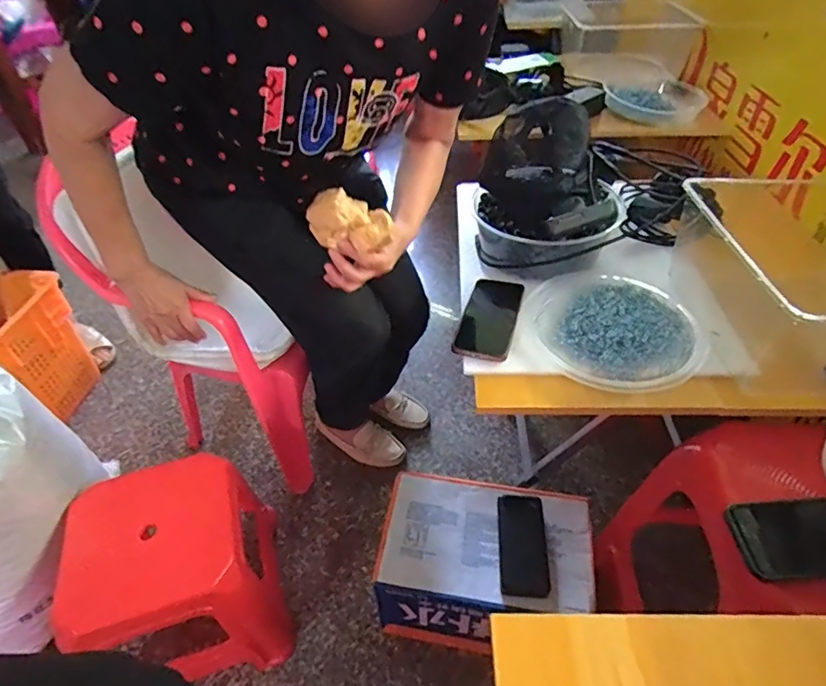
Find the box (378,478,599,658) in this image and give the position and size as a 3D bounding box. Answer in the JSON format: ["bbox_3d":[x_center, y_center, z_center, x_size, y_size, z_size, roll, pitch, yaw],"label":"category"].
[{"bbox_3d":[0.121,0.385,0.888,0.328,0.206,0.211,5,44,8],"label":"box"}]

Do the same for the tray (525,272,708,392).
[{"bbox_3d":[0.279,-0.033,0.698,0.209,0.024,0.224,-2,44,2],"label":"tray"}]

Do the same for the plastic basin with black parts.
[{"bbox_3d":[0.204,-0.227,0.782,0.201,0.192,0.213,-2,44,2],"label":"plastic basin with black parts"}]

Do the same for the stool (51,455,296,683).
[{"bbox_3d":[-0.377,0.393,0.853,0.266,0.278,0.266,-15,45,-13],"label":"stool"}]

